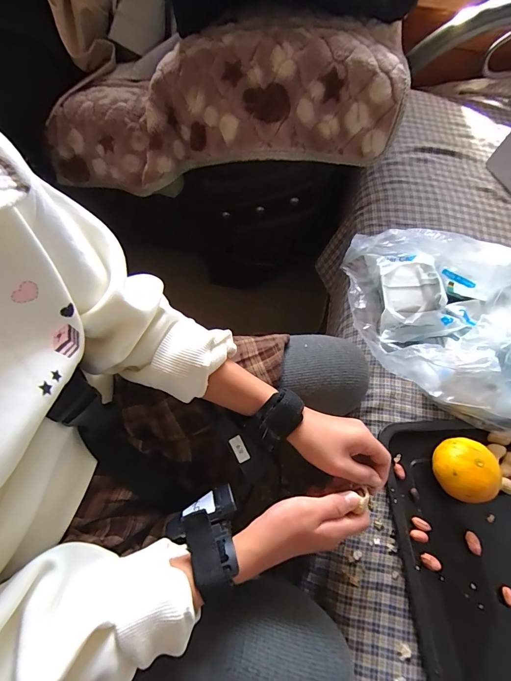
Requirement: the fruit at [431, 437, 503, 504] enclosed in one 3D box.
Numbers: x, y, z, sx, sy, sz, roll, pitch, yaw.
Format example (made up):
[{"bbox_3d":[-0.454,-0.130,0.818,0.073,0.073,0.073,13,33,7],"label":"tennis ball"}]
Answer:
[{"bbox_3d":[0.226,0.141,0.374,0.059,0.051,0.063,1,63,-2],"label":"fruit"}]

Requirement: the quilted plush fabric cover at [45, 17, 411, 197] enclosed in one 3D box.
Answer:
[{"bbox_3d":[-0.078,-0.396,0.576,0.607,0.161,0.223,2,61,17],"label":"quilted plush fabric cover"}]

